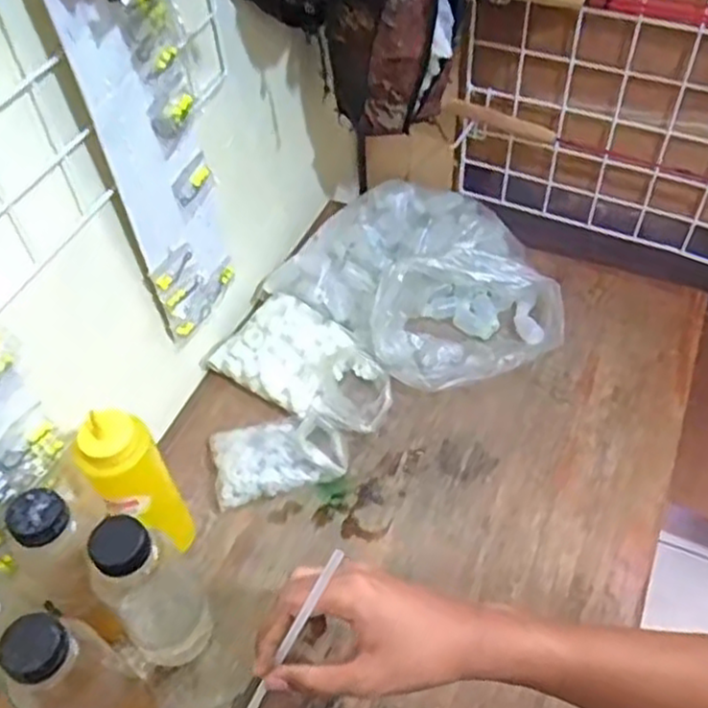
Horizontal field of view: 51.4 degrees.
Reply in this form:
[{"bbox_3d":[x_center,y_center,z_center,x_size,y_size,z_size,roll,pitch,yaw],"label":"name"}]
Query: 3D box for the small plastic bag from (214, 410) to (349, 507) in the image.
[{"bbox_3d":[-0.075,0.101,0.739,0.127,0.033,0.078,-12,51,-6],"label":"small plastic bag"}]

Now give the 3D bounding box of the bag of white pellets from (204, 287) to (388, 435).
[{"bbox_3d":[-0.049,0.010,0.804,0.197,0.049,0.118,26,57,21],"label":"bag of white pellets"}]

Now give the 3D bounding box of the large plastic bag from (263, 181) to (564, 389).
[{"bbox_3d":[0.089,-0.075,0.859,0.253,0.083,0.292,-37,58,-24],"label":"large plastic bag"}]

